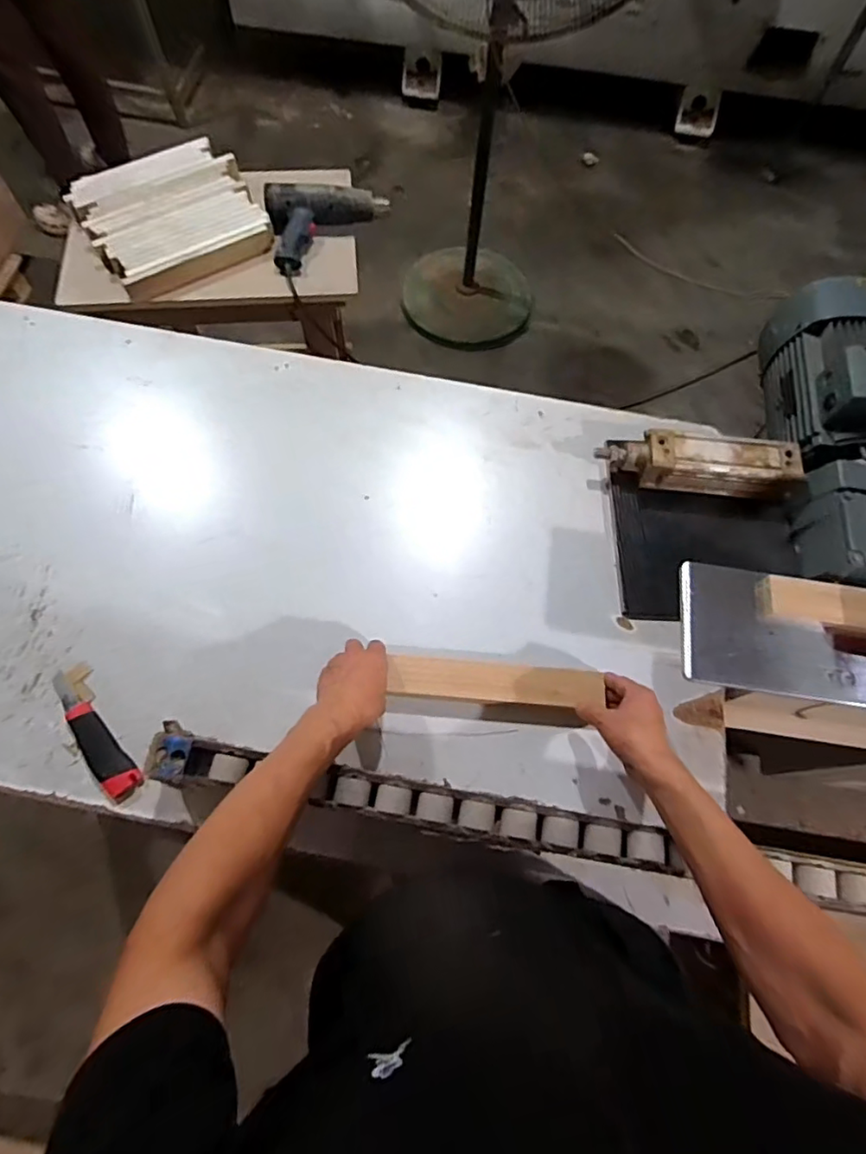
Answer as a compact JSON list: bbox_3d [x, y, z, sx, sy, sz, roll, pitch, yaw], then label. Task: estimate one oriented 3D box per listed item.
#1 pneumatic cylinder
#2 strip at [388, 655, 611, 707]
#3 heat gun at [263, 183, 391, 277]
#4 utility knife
[{"bbox_3d":[0.368,-0.154,0.815,0.275,0.073,0.067,6,67,0],"label":"pneumatic cylinder"},{"bbox_3d":[0.077,0.128,0.708,0.253,0.018,0.046,4,69,4],"label":"strip"},{"bbox_3d":[-0.204,-0.712,1.165,0.246,0.063,0.174,-10,68,-7],"label":"heat gun"},{"bbox_3d":[-0.406,0.185,0.682,0.039,0.015,0.176,-41,75,-17],"label":"utility knife"}]

